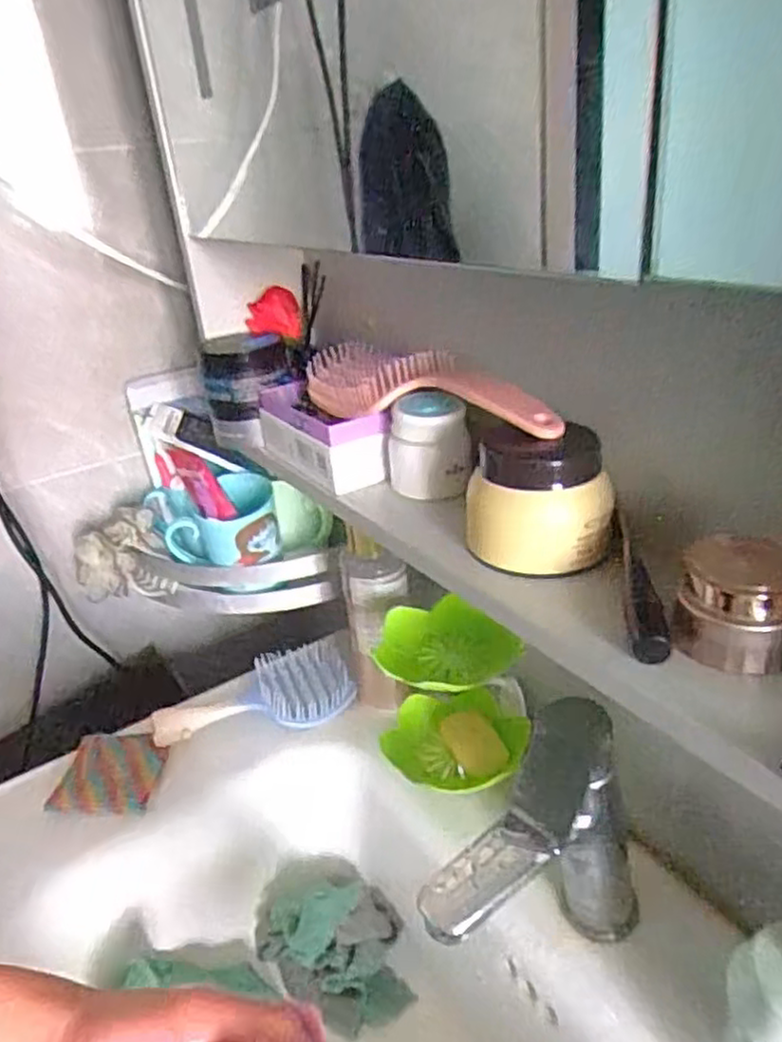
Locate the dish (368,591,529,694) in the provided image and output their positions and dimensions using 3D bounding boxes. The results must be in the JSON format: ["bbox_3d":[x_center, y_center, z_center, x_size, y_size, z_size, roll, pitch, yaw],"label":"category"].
[{"bbox_3d":[0.039,0.095,0.549,0.101,0.018,0.098,-5,27,2],"label":"dish"}]

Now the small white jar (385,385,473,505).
[{"bbox_3d":[0.024,-0.050,0.492,0.052,0.067,0.052,-5,27,0],"label":"small white jar"}]

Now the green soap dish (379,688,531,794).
[{"bbox_3d":[0.051,0.174,0.574,0.110,0.033,0.091,-2,27,7],"label":"green soap dish"}]

